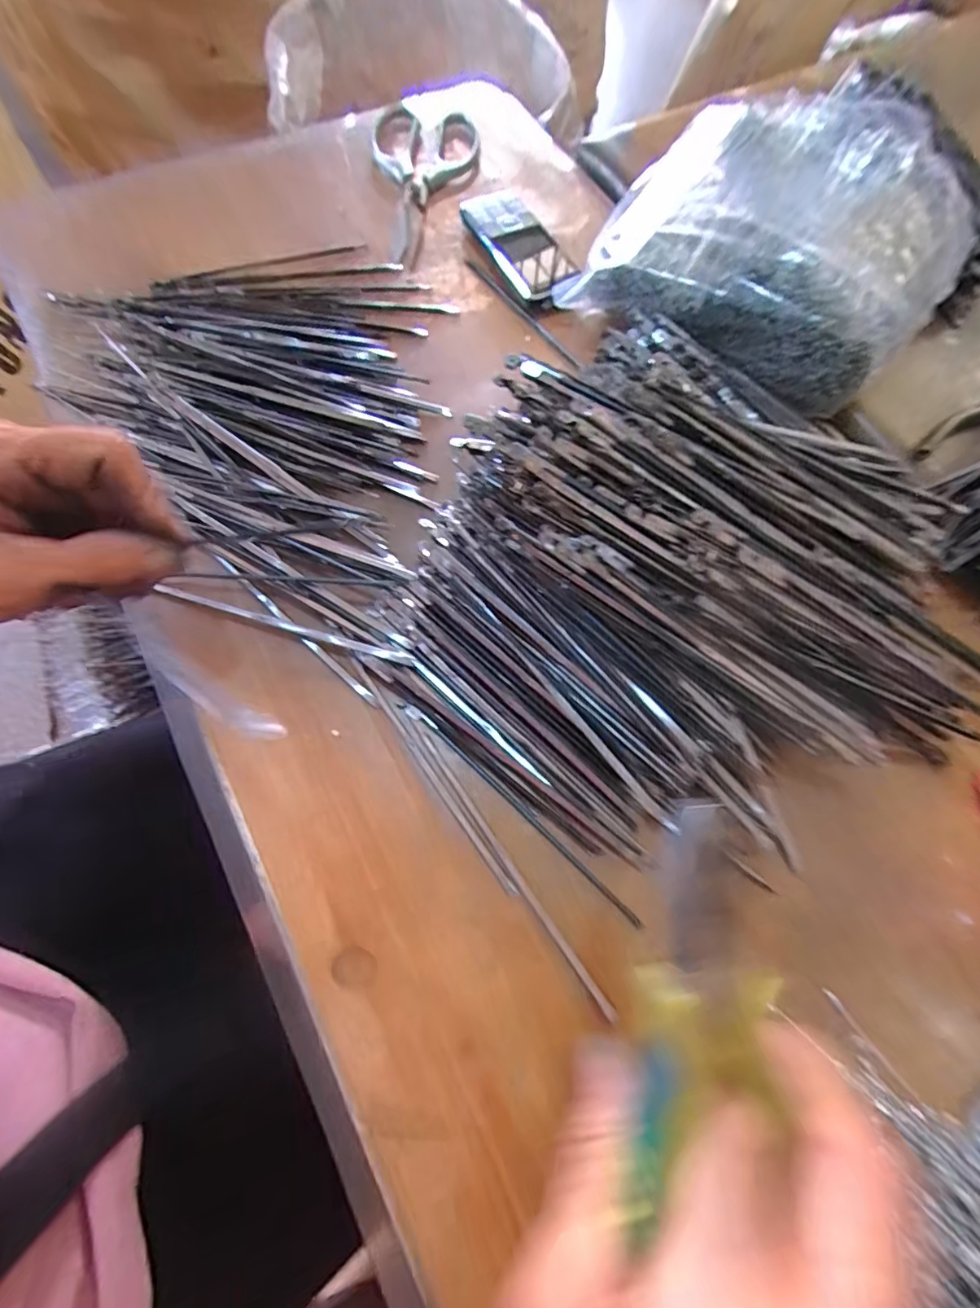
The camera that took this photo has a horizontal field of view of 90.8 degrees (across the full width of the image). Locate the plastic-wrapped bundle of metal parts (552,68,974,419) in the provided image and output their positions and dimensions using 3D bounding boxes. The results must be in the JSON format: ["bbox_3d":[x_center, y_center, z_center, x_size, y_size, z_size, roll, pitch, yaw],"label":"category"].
[{"bbox_3d":[0.213,-0.304,0.355,0.232,0.067,0.260,33,72,11],"label":"plastic-wrapped bundle of metal parts"}]

